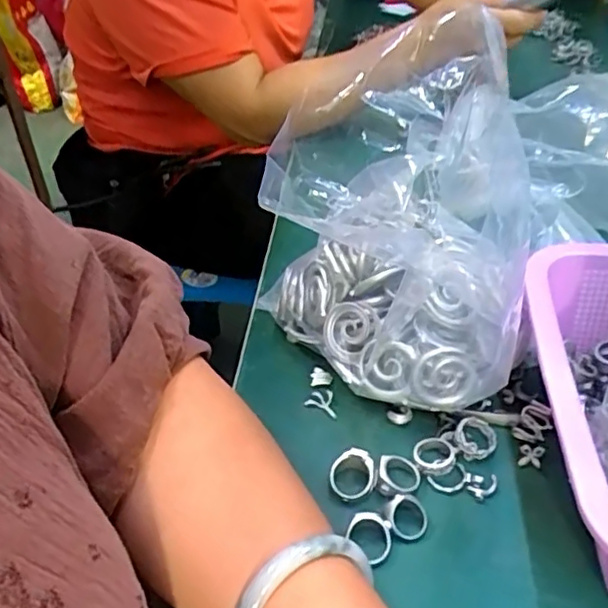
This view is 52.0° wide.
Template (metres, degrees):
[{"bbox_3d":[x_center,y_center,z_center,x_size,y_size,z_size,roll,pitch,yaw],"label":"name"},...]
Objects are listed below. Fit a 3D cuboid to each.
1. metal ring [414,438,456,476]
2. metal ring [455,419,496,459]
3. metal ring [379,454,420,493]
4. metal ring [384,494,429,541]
[{"bbox_3d":[0.074,0.086,0.355,0.023,0.006,0.026,13,41,18],"label":"metal ring"},{"bbox_3d":[0.100,0.077,0.362,0.023,0.009,0.026,11,40,16],"label":"metal ring"},{"bbox_3d":[0.052,0.093,0.343,0.025,0.004,0.020,31,49,8],"label":"metal ring"},{"bbox_3d":[0.053,0.111,0.325,0.023,0.006,0.021,1,59,-2],"label":"metal ring"}]

